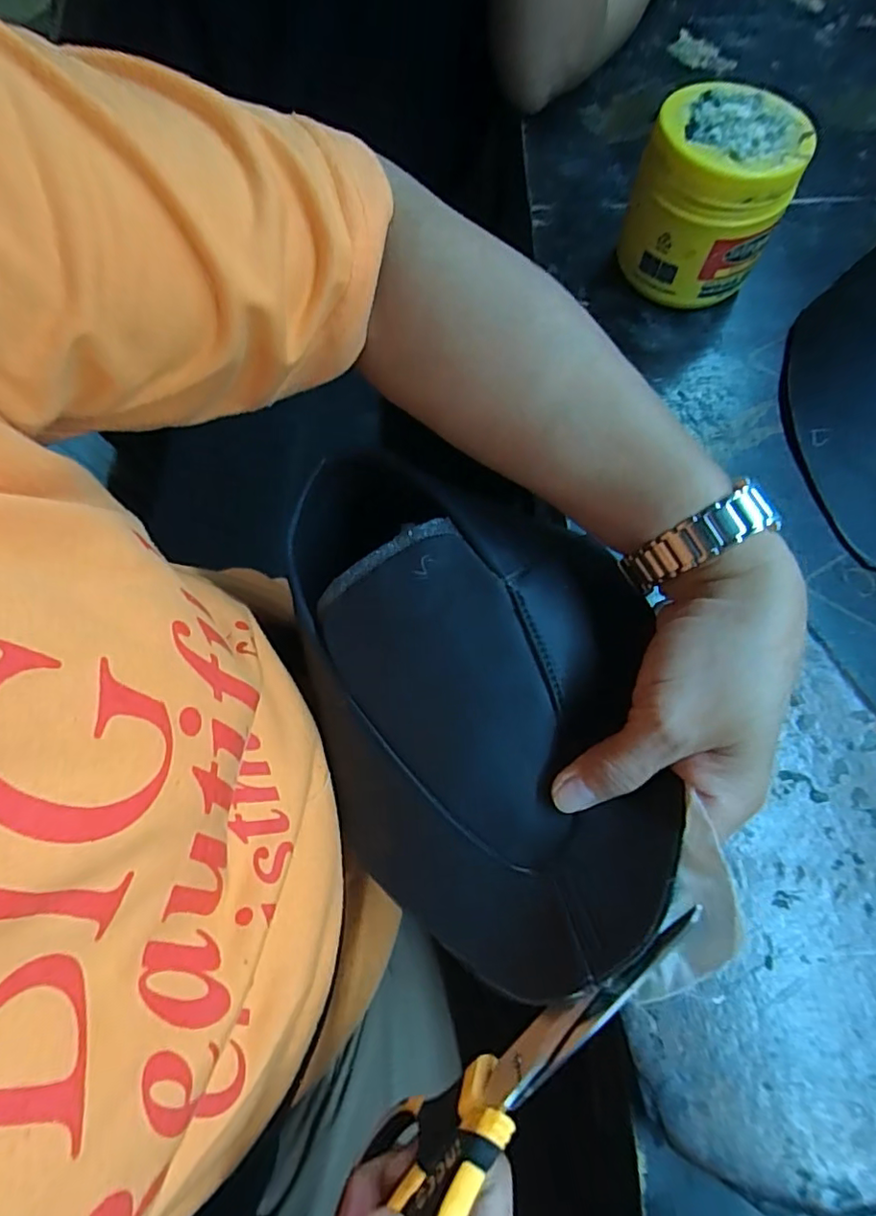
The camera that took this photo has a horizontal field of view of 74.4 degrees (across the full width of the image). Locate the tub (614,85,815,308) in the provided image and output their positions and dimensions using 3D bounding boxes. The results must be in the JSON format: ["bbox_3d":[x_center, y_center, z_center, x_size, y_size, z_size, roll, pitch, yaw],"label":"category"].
[{"bbox_3d":[0.170,-0.257,0.371,0.089,0.097,0.079,23,73,8],"label":"tub"}]

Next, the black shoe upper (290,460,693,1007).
[{"bbox_3d":[0.007,0.036,0.266,0.166,0.075,0.230,-22,78,20],"label":"black shoe upper"}]

